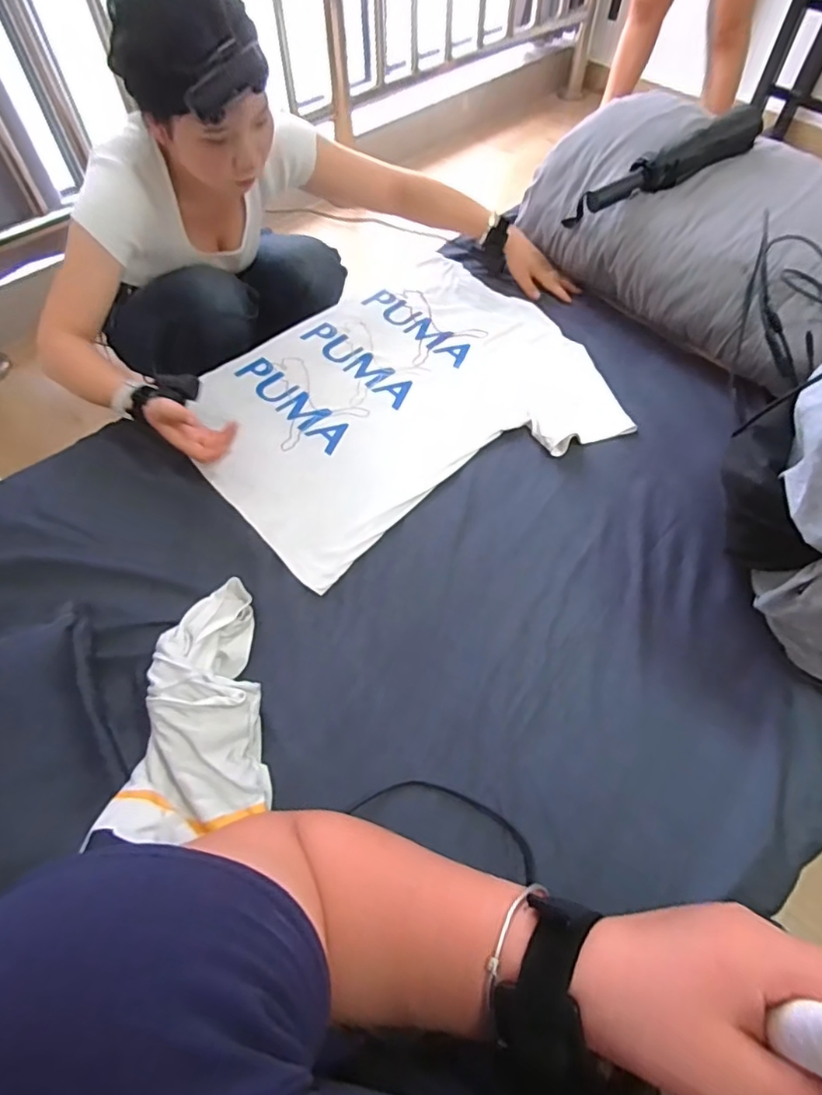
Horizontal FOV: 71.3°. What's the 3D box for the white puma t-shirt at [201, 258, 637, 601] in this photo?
[{"bbox_3d":[-0.024,-0.261,0.920,0.606,0.017,0.501,-29,63,-15],"label":"white puma t-shirt"}]

